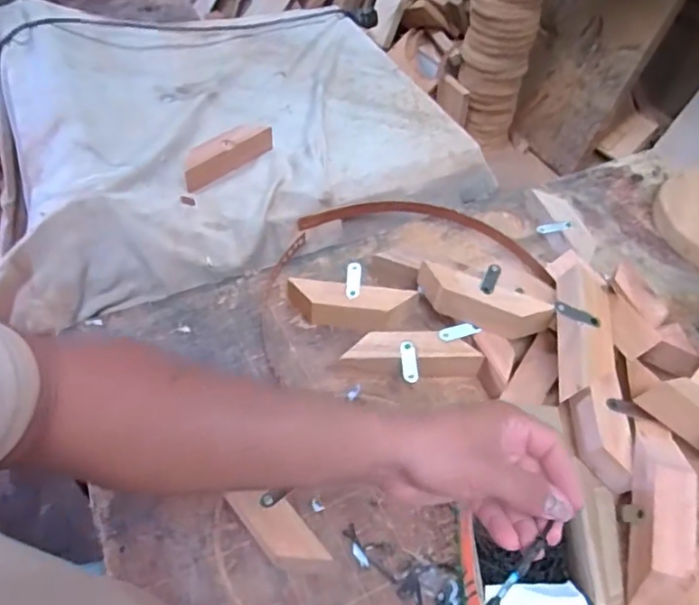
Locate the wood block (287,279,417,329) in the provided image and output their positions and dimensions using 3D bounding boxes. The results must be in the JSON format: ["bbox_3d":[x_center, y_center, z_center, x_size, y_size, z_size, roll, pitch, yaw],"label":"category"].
[{"bbox_3d":[-0.001,0.003,0.712,0.153,0.042,0.045,6,50,1],"label":"wood block"}]

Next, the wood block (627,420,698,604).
[{"bbox_3d":[0.292,0.196,0.546,0.056,0.057,0.177,11,67,5],"label":"wood block"}]

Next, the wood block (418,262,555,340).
[{"bbox_3d":[0.155,-0.001,0.677,0.155,0.044,0.042,15,50,10],"label":"wood block"}]

